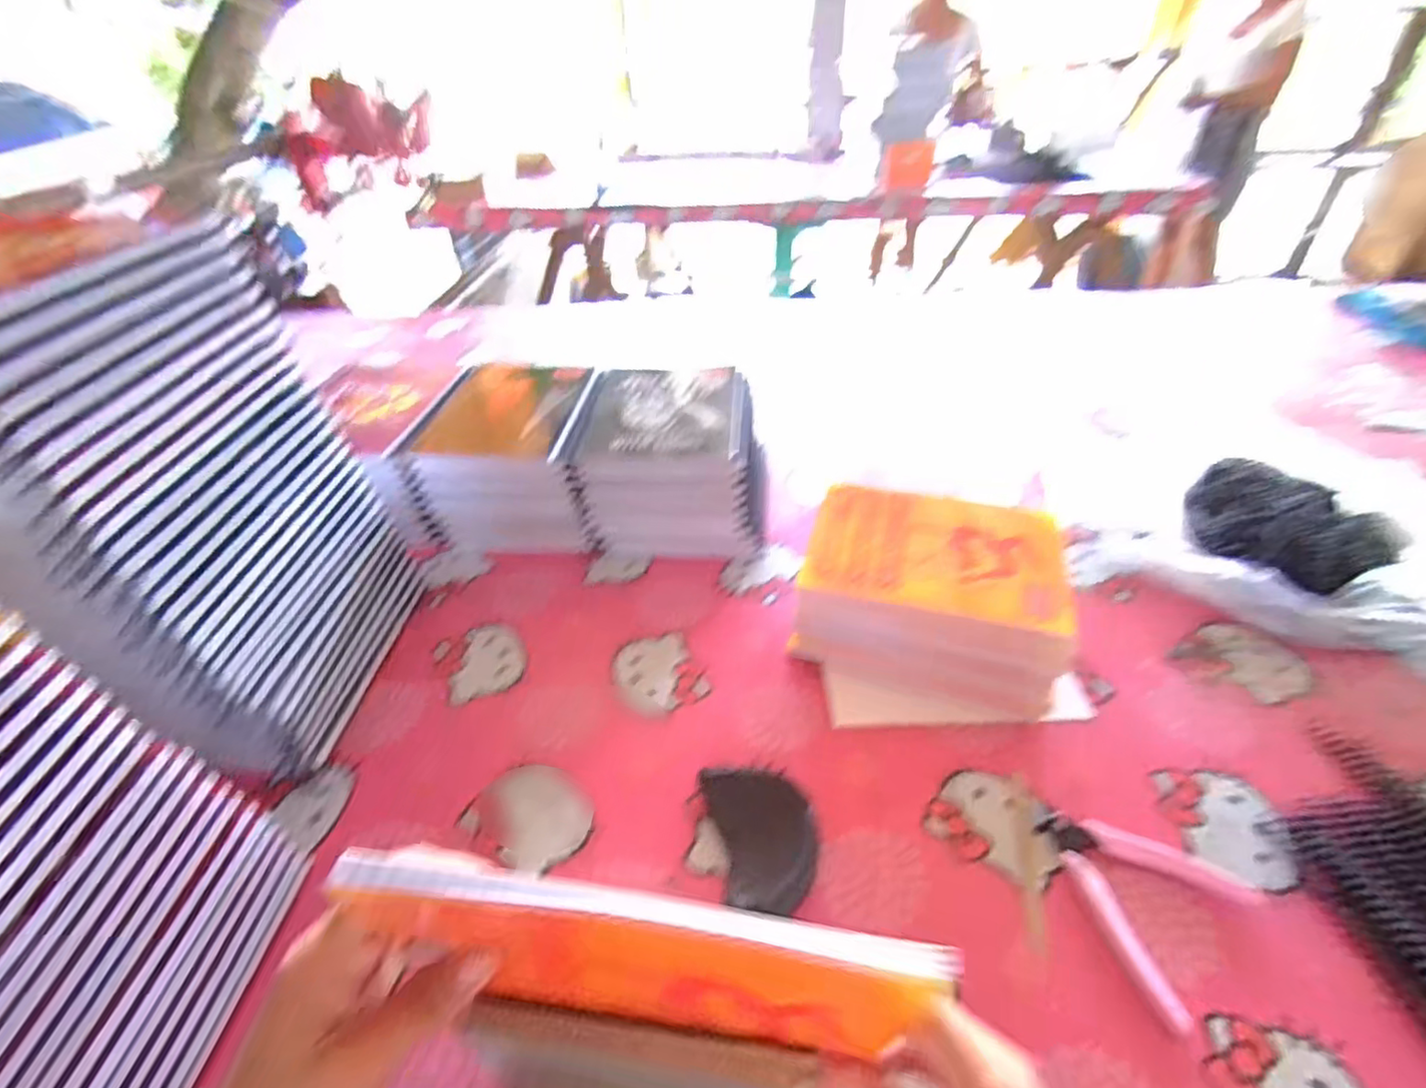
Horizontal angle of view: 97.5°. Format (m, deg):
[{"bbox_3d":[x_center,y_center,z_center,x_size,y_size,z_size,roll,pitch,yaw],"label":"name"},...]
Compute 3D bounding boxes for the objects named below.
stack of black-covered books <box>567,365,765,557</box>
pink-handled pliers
[{"bbox_3d":[-0.034,-0.091,0.669,0.179,0.120,0.194,2,41,6],"label":"stack of black-covered books"},{"bbox_3d":[0.252,0.204,0.378,0.106,0.006,0.107,-28,46,-26],"label":"pink-handled pliers"}]

